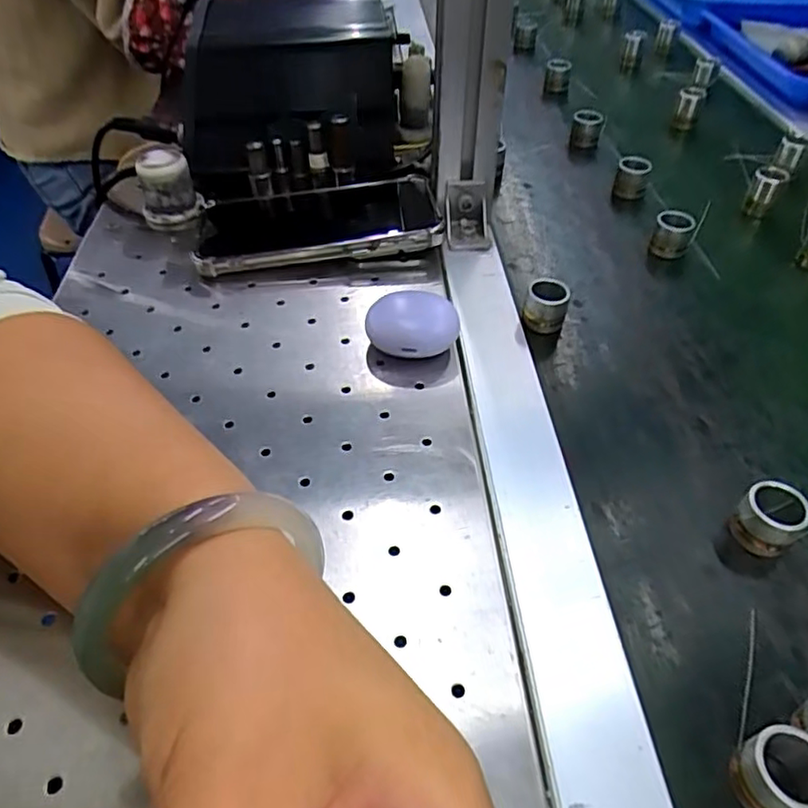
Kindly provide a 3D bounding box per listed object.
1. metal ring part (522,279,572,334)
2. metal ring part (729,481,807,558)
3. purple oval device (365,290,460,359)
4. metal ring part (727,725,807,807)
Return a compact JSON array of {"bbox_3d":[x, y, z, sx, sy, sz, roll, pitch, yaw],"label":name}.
[{"bbox_3d":[0.084,-0.058,0.370,0.023,0.023,0.021,1,46,-1],"label":"metal ring part"},{"bbox_3d":[0.159,0.050,0.272,0.019,0.026,0.023,-35,57,-30],"label":"metal ring part"},{"bbox_3d":[0.006,-0.042,0.351,0.051,0.026,0.031,-7,47,-8],"label":"purple oval device"},{"bbox_3d":[0.123,0.121,0.204,0.023,0.025,0.024,1,46,-1],"label":"metal ring part"}]

